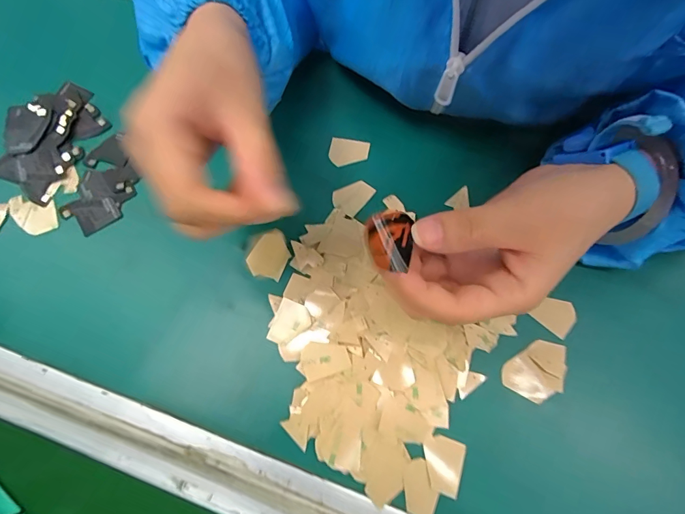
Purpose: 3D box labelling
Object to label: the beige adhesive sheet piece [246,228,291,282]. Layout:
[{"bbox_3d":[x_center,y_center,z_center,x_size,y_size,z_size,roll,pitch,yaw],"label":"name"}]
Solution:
[{"bbox_3d":[-0.050,-0.002,0.280,0.026,0.004,0.034,25,80,2],"label":"beige adhesive sheet piece"}]

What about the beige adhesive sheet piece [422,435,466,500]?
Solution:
[{"bbox_3d":[0.059,0.123,0.238,0.024,0.004,0.030,19,72,8],"label":"beige adhesive sheet piece"}]

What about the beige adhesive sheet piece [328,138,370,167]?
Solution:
[{"bbox_3d":[0.005,-0.081,0.305,0.030,0.004,0.023,8,71,4],"label":"beige adhesive sheet piece"}]

